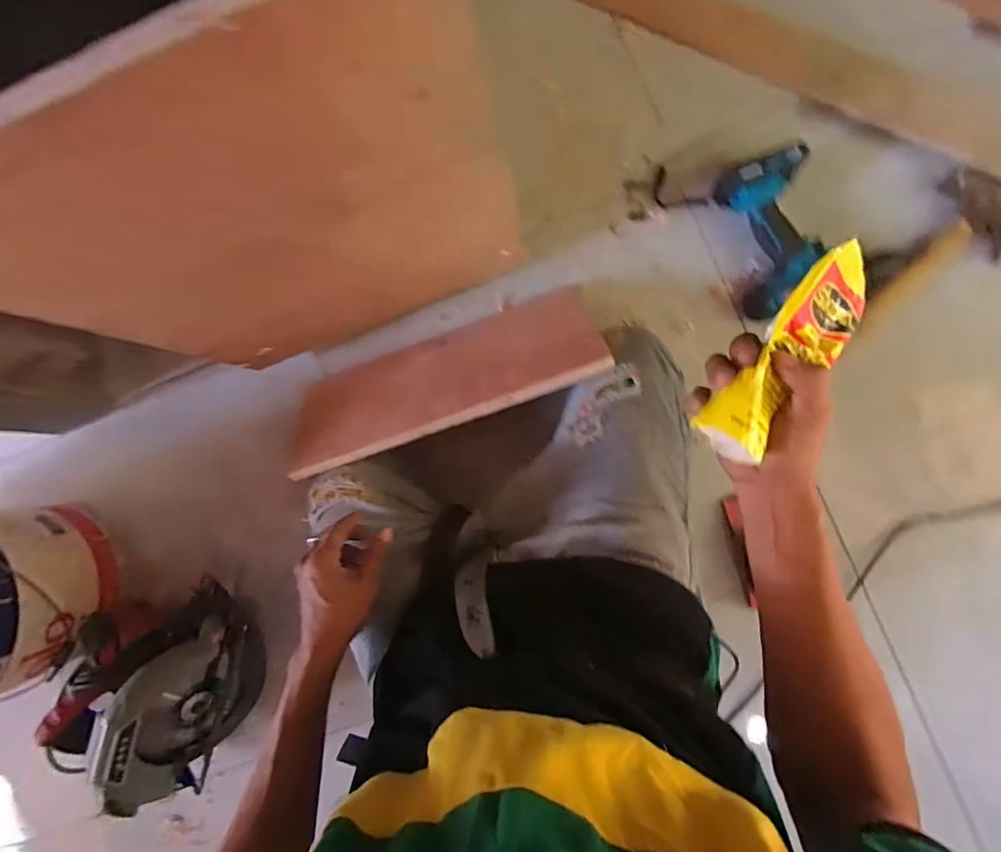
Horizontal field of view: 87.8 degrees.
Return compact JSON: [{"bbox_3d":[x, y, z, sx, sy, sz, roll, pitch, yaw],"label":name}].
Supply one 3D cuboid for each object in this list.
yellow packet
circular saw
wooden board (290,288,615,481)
[{"bbox_3d":[0.204,-0.051,0.363,0.053,0.060,0.159,38,89,8],"label":"yellow packet"},{"bbox_3d":[-0.466,0.371,0.729,0.192,0.181,0.262,33,92,8],"label":"circular saw"},{"bbox_3d":[-0.081,-0.056,0.698,0.434,0.027,0.167,-18,53,11],"label":"wooden board"}]

